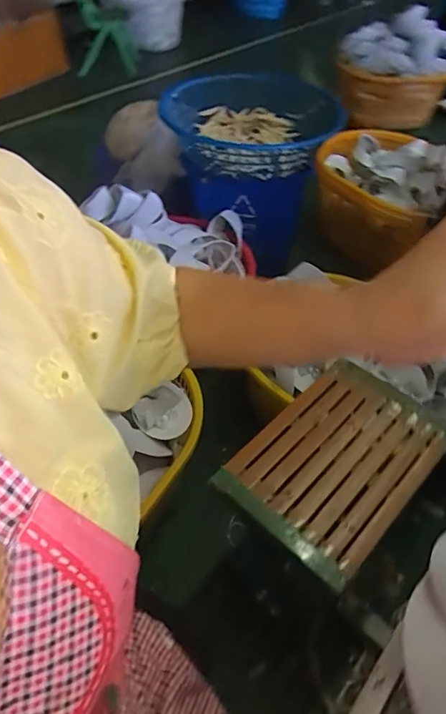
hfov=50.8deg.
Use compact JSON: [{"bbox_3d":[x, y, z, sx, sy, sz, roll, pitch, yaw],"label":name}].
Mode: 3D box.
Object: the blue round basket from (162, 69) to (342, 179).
[{"bbox_3d":[0.069,-0.687,1.419,0.520,0.118,0.416,16,51,11],"label":"blue round basket"}]

